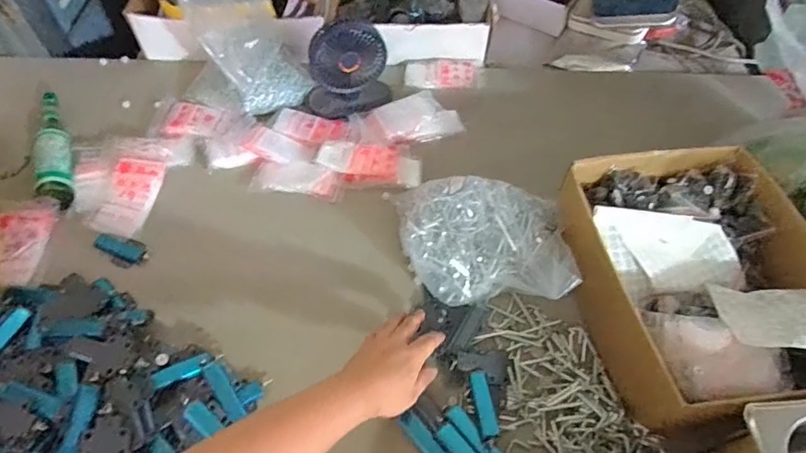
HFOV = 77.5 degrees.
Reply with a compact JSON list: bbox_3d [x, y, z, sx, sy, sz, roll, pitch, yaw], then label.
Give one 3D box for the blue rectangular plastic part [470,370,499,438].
[{"bbox_3d":[0.092,0.201,0.572,0.019,0.017,0.074,-4,55,-4],"label":"blue rectangular plastic part"}]

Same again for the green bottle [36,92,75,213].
[{"bbox_3d":[-0.541,-0.138,0.774,0.043,0.045,0.255,-19,57,-14],"label":"green bottle"}]

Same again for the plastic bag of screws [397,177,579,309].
[{"bbox_3d":[0.097,0.018,0.657,0.216,0.095,0.185,6,55,3],"label":"plastic bag of screws"}]

